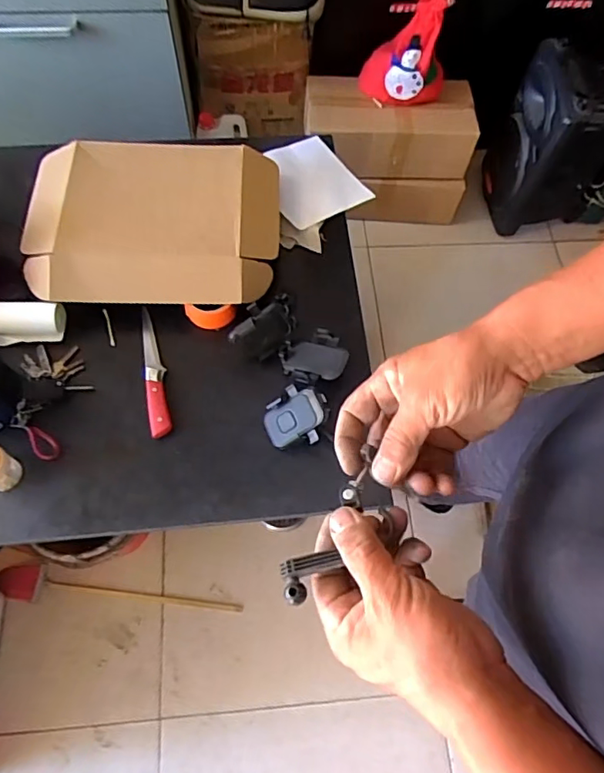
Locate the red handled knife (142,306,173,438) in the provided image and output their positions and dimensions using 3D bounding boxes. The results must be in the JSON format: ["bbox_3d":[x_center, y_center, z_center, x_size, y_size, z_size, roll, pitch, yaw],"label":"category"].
[{"bbox_3d":[-0.245,-0.026,0.886,0.034,0.019,0.233,-10,67,-8],"label":"red handled knife"}]

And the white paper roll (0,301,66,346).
[{"bbox_3d":[-0.461,-0.109,0.883,0.134,0.048,0.060,-5,66,-6],"label":"white paper roll"}]

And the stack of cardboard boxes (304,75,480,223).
[{"bbox_3d":[0.245,-0.694,1.573,0.467,0.309,0.251,1,66,-3],"label":"stack of cardboard boxes"}]

